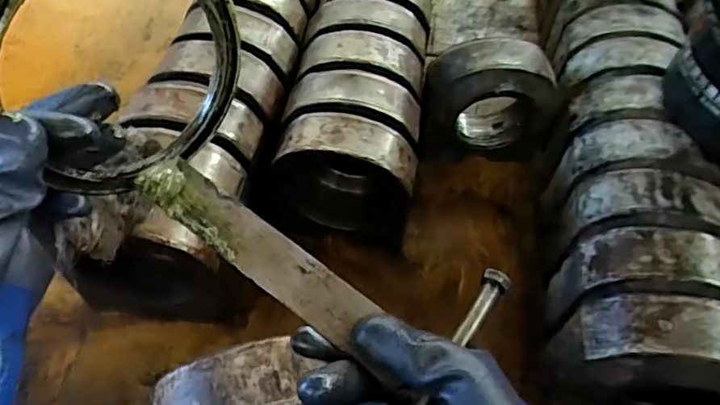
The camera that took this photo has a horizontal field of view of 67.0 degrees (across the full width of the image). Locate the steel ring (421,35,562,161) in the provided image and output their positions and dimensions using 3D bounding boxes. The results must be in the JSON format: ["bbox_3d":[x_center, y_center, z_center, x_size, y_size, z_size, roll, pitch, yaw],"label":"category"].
[{"bbox_3d":[0.229,-0.157,0.976,0.234,0.247,0.097,7,54,3],"label":"steel ring"}]

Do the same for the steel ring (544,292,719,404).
[{"bbox_3d":[0.386,0.215,0.720,0.215,0.223,0.116,6,54,3],"label":"steel ring"}]

